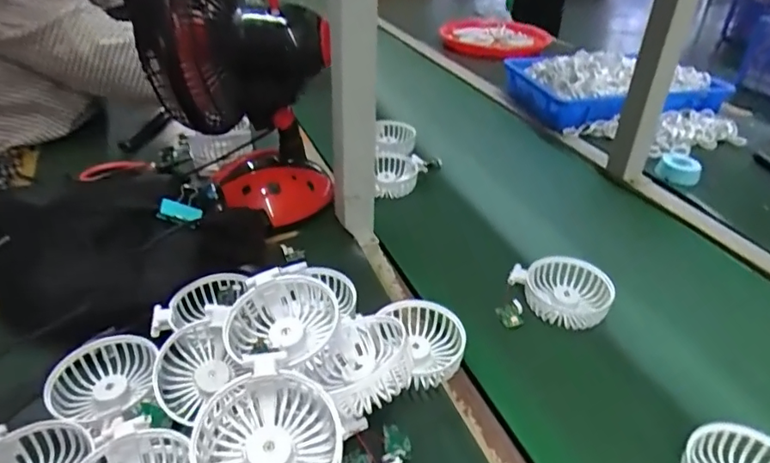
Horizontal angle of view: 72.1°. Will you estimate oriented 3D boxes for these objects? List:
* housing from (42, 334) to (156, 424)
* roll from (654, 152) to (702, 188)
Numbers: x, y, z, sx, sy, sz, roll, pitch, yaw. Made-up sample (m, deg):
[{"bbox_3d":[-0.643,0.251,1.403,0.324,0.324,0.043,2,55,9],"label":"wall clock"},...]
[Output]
[{"bbox_3d":[-0.239,0.135,0.464,0.088,0.039,0.088,1,36,0],"label":"housing"},{"bbox_3d":[0.448,-0.096,0.806,0.061,0.025,0.063,1,36,0],"label":"roll"}]

